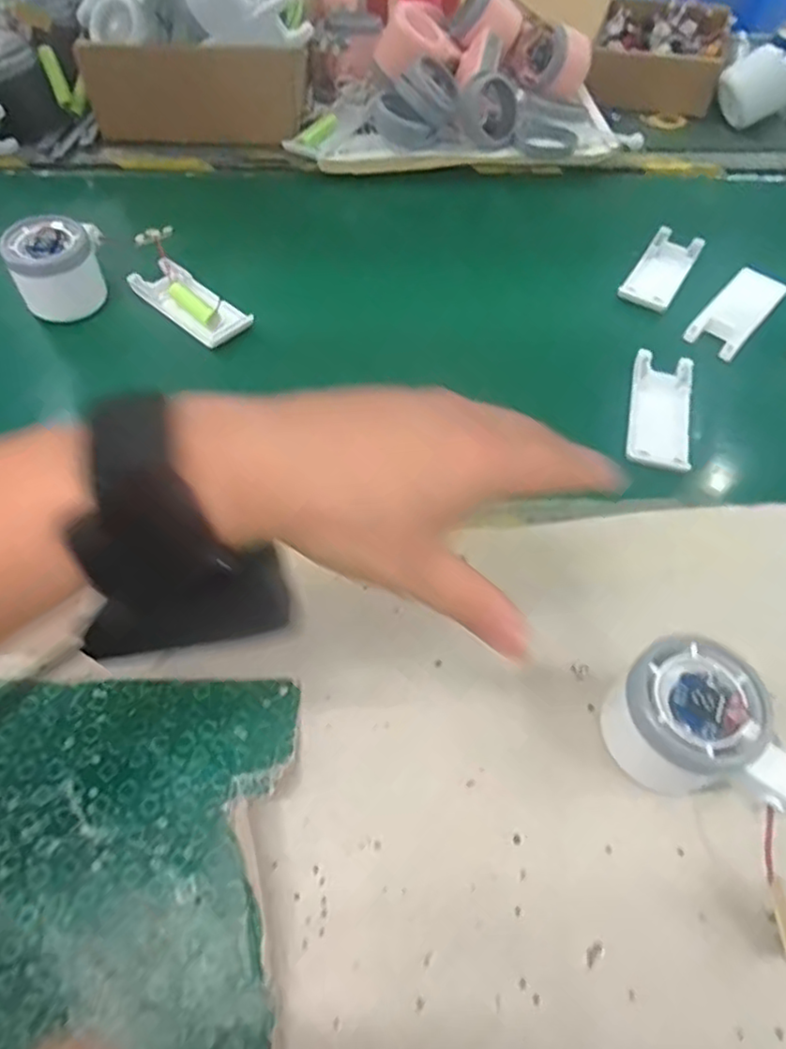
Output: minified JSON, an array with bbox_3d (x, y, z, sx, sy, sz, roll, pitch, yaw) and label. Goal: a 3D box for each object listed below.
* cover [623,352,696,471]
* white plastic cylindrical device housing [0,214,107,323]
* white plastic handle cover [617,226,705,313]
[{"bbox_3d":[0.183,-0.079,0.452,0.040,0.008,0.104,15,56,7],"label":"cover"},{"bbox_3d":[-0.244,-0.190,0.485,0.062,0.050,0.051,-18,58,-15],"label":"white plastic cylindrical device housing"},{"bbox_3d":[0.219,-0.208,0.542,0.040,0.012,0.099,28,58,15],"label":"white plastic handle cover"}]

